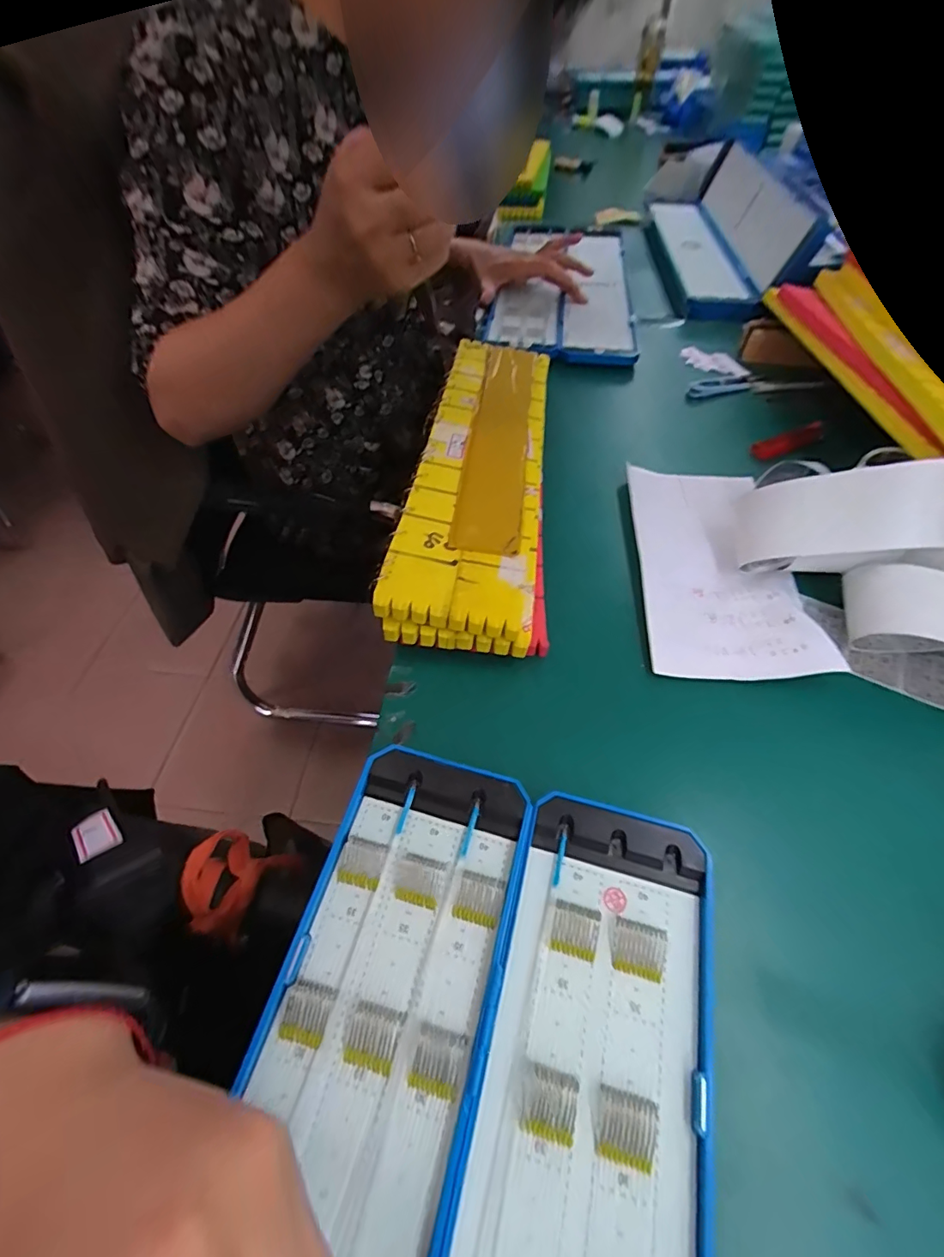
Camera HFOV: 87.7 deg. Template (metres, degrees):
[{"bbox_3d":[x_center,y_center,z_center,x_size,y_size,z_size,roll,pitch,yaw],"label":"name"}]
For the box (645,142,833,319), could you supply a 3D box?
[{"bbox_3d":[0.344,-0.585,0.702,0.129,0.091,0.420,2,53,4],"label":"box"}]

